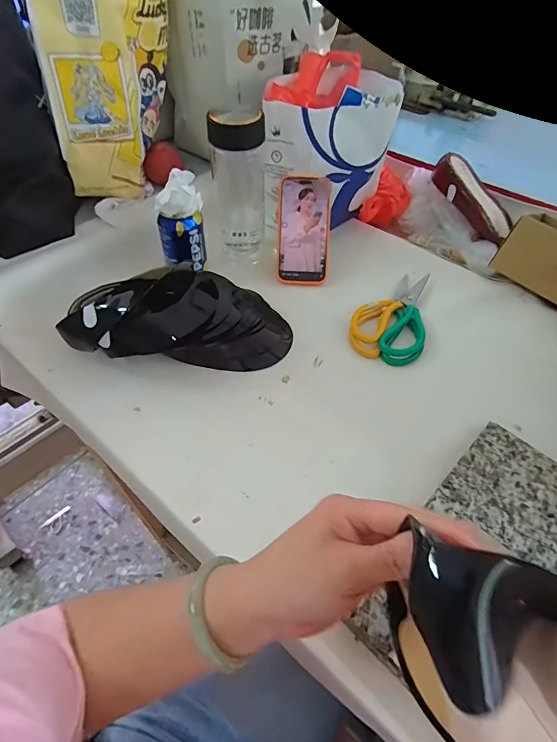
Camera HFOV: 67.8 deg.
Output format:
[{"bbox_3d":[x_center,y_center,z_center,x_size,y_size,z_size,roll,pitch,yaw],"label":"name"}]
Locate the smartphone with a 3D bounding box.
[{"bbox_3d":[0.039,-0.224,0.655,0.078,0.012,0.171,2,93,1],"label":"smartphone"}]

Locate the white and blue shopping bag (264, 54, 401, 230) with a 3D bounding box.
[{"bbox_3d":[0.080,-0.364,0.698,0.232,0.208,0.148,-25,56,-20],"label":"white and blue shopping bag"}]

